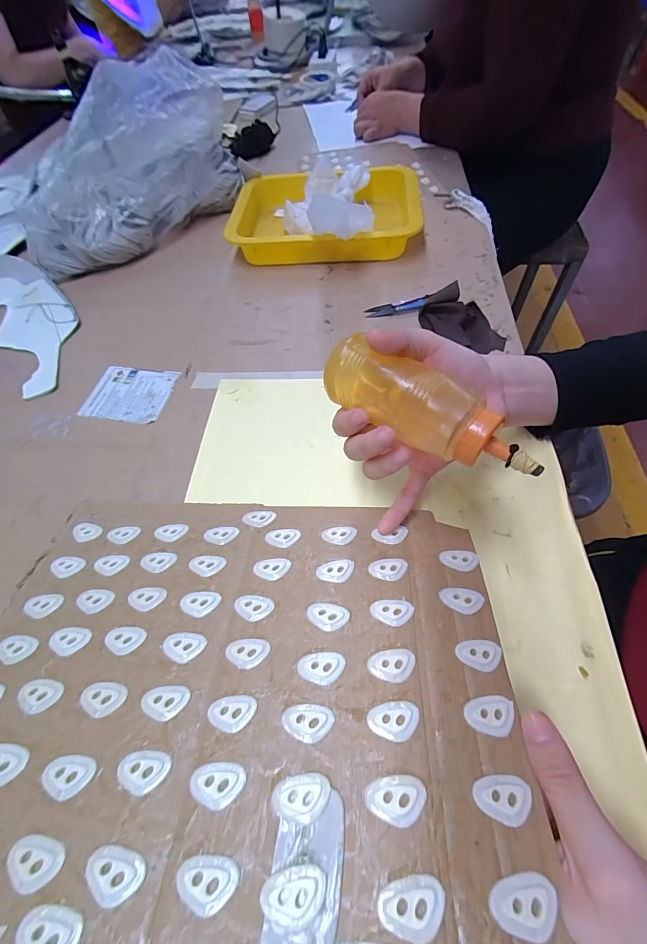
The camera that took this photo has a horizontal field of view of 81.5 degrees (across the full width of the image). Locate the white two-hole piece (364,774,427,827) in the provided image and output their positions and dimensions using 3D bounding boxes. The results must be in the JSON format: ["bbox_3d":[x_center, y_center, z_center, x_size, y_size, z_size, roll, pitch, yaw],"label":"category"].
[{"bbox_3d":[0.033,0.148,0.169,0.026,0.004,0.018,2,44,9],"label":"white two-hole piece"}]

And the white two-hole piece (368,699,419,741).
[{"bbox_3d":[0.036,0.127,0.191,0.026,0.004,0.017,-6,43,1],"label":"white two-hole piece"}]

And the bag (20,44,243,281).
[{"bbox_3d":[-0.276,-0.416,0.512,0.305,0.166,0.124,-37,63,-17],"label":"bag"}]

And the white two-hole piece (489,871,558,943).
[{"bbox_3d":[0.078,0.167,0.144,0.026,0.004,0.017,-5,44,-2],"label":"white two-hole piece"}]

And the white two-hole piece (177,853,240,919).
[{"bbox_3d":[-0.048,0.169,0.154,0.026,0.004,0.016,-1,57,4],"label":"white two-hole piece"}]

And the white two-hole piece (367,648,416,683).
[{"bbox_3d":[0.039,0.108,0.210,0.026,0.004,0.017,-8,45,-2],"label":"white two-hole piece"}]

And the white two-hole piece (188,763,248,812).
[{"bbox_3d":[-0.050,0.149,0.178,0.027,0.004,0.016,-3,57,3],"label":"white two-hole piece"}]

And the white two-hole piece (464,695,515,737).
[{"bbox_3d":[0.085,0.125,0.192,0.026,0.004,0.018,-4,43,-1],"label":"white two-hole piece"}]

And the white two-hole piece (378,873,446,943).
[{"bbox_3d":[0.035,0.169,0.146,0.026,0.005,0.016,-10,57,-2],"label":"white two-hole piece"}]

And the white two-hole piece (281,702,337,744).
[{"bbox_3d":[-0.008,0.129,0.193,0.026,0.004,0.017,0,44,2],"label":"white two-hole piece"}]

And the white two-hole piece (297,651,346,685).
[{"bbox_3d":[-0.001,0.110,0.211,0.026,0.004,0.017,5,50,7],"label":"white two-hole piece"}]

